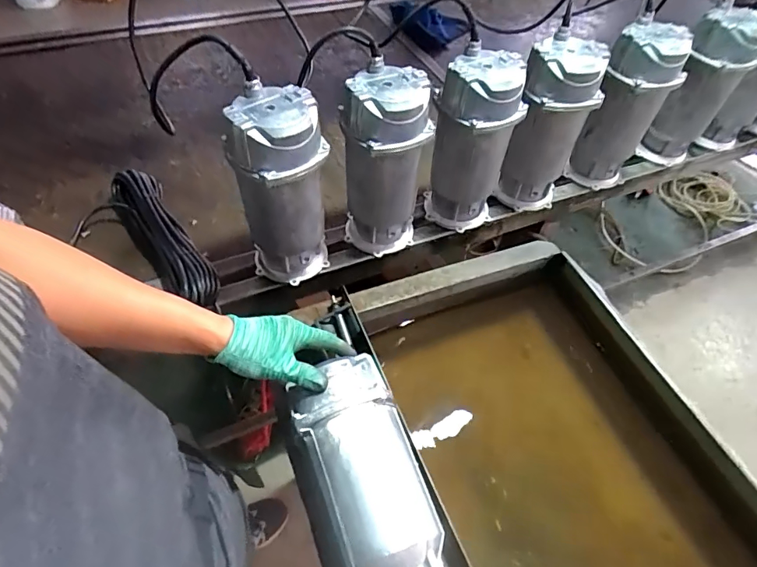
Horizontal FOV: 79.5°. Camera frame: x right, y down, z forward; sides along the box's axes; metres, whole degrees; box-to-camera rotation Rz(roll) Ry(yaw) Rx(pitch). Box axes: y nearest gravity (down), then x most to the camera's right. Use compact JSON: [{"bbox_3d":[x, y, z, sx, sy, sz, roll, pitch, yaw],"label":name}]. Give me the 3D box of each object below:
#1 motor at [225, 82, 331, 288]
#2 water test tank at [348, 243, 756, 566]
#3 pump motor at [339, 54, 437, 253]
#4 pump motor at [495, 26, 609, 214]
[{"bbox_3d":[-0.144,-0.135,0.706,0.118,0.291,0.121,27,56,17],"label":"motor"},{"bbox_3d":[0.222,0.322,0.680,0.578,0.203,0.737,-14,53,-14],"label":"water test tank"},{"bbox_3d":[0.008,-0.185,0.753,0.135,0.292,0.118,3,52,-1],"label":"pump motor"},{"bbox_3d":[0.303,-0.271,0.835,0.127,0.293,0.126,15,53,8],"label":"pump motor"}]

